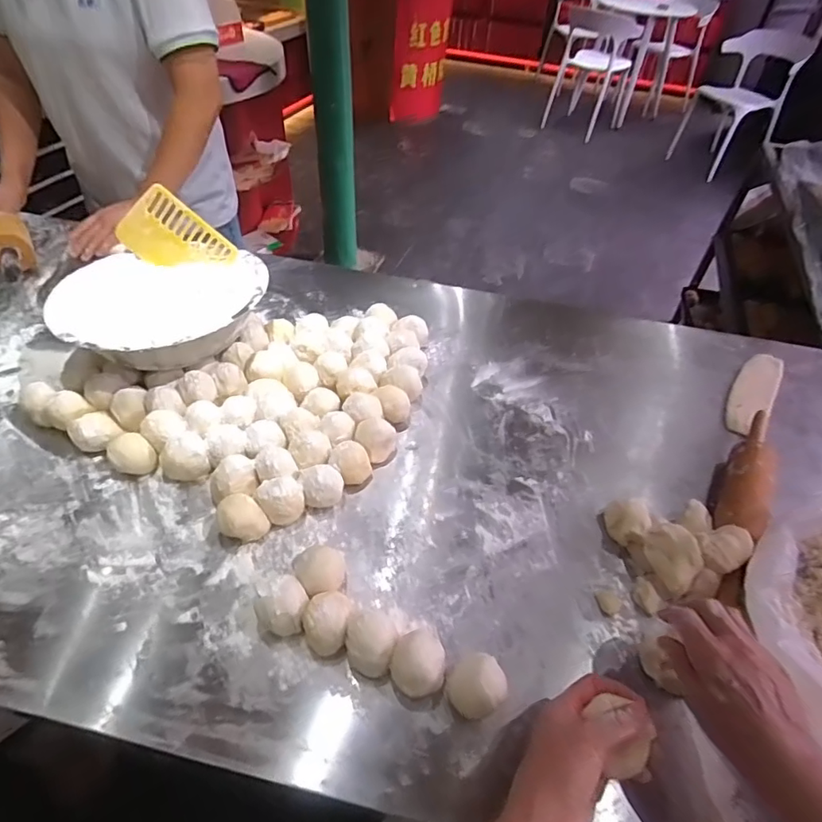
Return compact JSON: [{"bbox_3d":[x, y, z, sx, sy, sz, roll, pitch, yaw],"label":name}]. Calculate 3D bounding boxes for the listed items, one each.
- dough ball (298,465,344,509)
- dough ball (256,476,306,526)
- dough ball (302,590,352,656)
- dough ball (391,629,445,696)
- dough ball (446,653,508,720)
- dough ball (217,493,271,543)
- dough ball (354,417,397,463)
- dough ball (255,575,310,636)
[{"bbox_3d":[-0.107,0.097,0.625,0.050,0.052,0.046,2,48,-2],"label":"dough ball"},{"bbox_3d":[-0.153,0.109,0.611,0.052,0.051,0.045,-7,49,-10],"label":"dough ball"},{"bbox_3d":[-0.085,0.211,0.516,0.046,0.051,0.055,11,48,6],"label":"dough ball"},{"bbox_3d":[0.010,0.242,0.494,0.051,0.056,0.057,36,55,25],"label":"dough ball"},{"bbox_3d":[0.059,0.257,0.481,0.051,0.063,0.052,2,48,-2],"label":"dough ball"},{"bbox_3d":[-0.193,0.124,0.592,0.050,0.051,0.046,2,48,-2],"label":"dough ball"},{"bbox_3d":[-0.046,0.041,0.683,0.053,0.055,0.046,0,48,-4],"label":"dough ball"},{"bbox_3d":[-0.126,0.201,0.521,0.044,0.056,0.049,34,54,24],"label":"dough ball"}]

